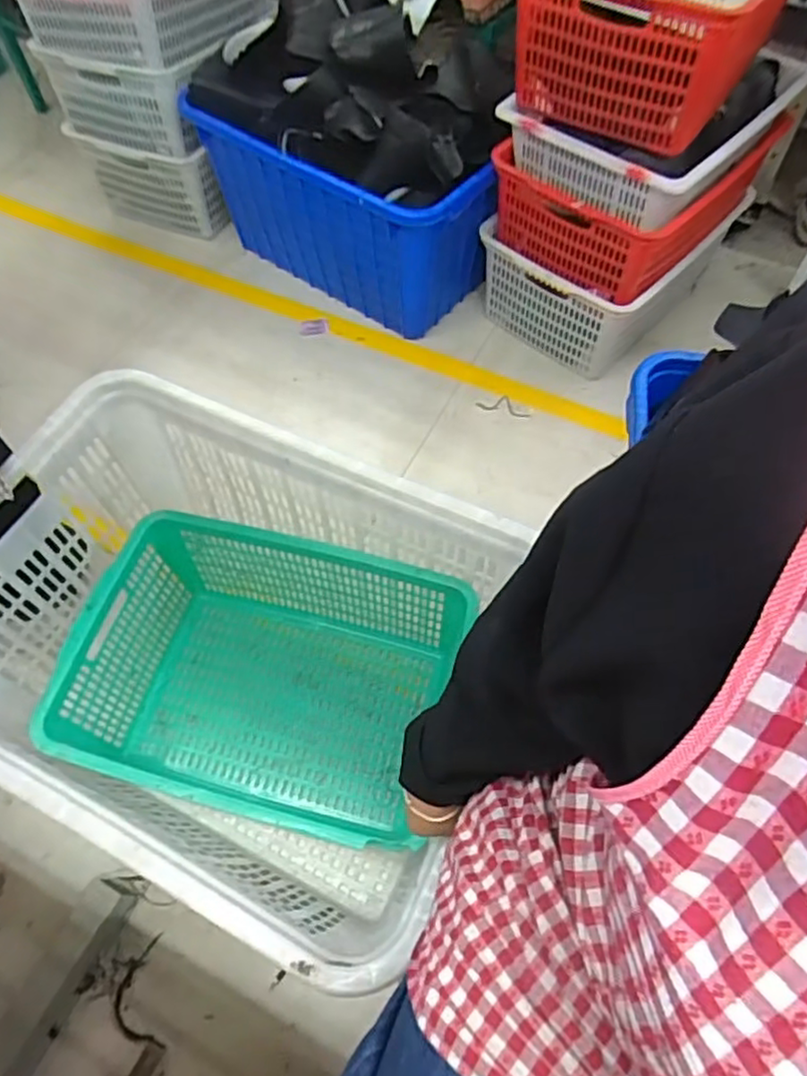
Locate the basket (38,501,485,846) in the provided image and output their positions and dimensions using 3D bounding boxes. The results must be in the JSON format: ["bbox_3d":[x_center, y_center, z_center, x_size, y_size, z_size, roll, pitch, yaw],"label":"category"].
[{"bbox_3d":[-0.228,0.235,1.076,0.551,0.257,0.402,14,60,7],"label":"basket"}]

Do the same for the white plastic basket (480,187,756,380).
[{"bbox_3d":[0.489,-0.665,1.592,0.403,0.240,0.516,38,66,19],"label":"white plastic basket"}]

